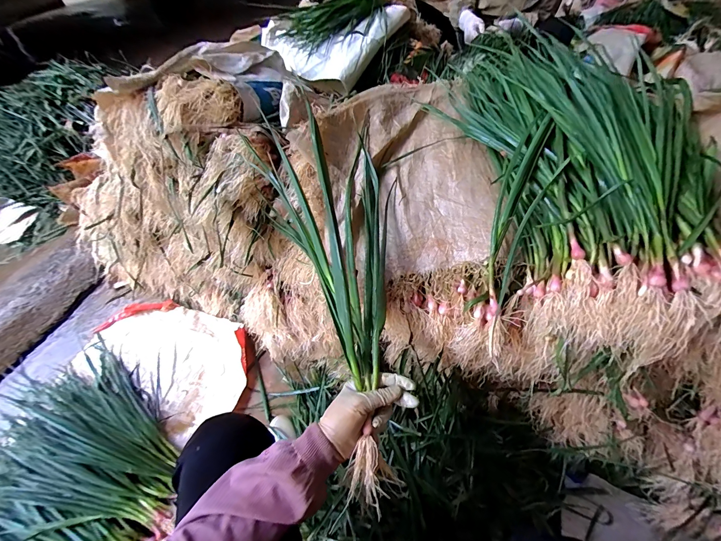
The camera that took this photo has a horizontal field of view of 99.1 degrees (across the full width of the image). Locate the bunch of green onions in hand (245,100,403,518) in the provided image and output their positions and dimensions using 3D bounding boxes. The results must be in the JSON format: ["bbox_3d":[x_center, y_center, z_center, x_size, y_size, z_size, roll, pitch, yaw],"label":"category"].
[{"bbox_3d":[-0.030,-0.002,0.461,0.186,0.194,0.556,-1,62,-2],"label":"bunch of green onions in hand"}]

